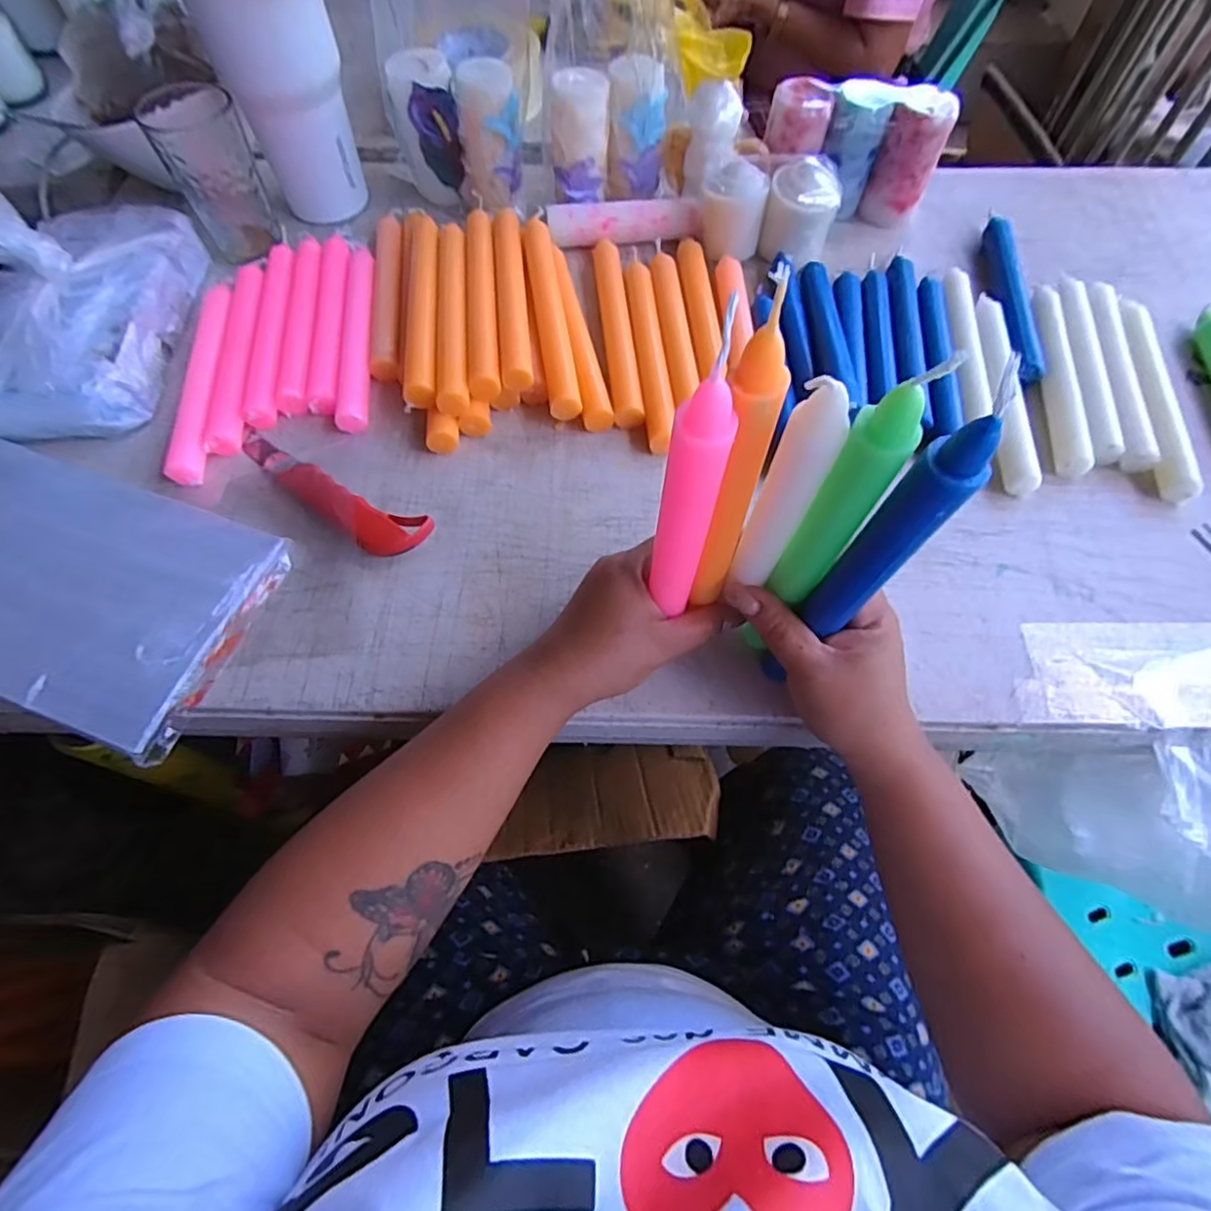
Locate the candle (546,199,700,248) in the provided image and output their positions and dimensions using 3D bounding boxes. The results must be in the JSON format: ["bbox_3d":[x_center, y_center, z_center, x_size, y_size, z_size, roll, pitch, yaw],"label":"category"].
[{"bbox_3d":[0.016,-0.342,0.552,0.131,0.027,0.021,-2,62,-2],"label":"candle"}]

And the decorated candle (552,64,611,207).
[{"bbox_3d":[-0.022,-0.400,0.535,0.051,0.095,0.040,2,62,0],"label":"decorated candle"}]

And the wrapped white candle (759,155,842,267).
[{"bbox_3d":[0.169,-0.340,0.535,0.059,0.070,0.053,15,63,7],"label":"wrapped white candle"}]

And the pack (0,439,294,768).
[{"bbox_3d":[-0.361,-0.023,0.402,0.276,0.018,0.152,20,64,9],"label":"pack"}]

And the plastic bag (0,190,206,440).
[{"bbox_3d":[-0.407,-0.246,0.450,0.121,0.130,0.223,-2,62,-2],"label":"plastic bag"}]

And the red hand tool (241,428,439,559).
[{"bbox_3d":[-0.198,-0.085,0.432,0.179,0.024,0.039,33,67,16],"label":"red hand tool"}]

